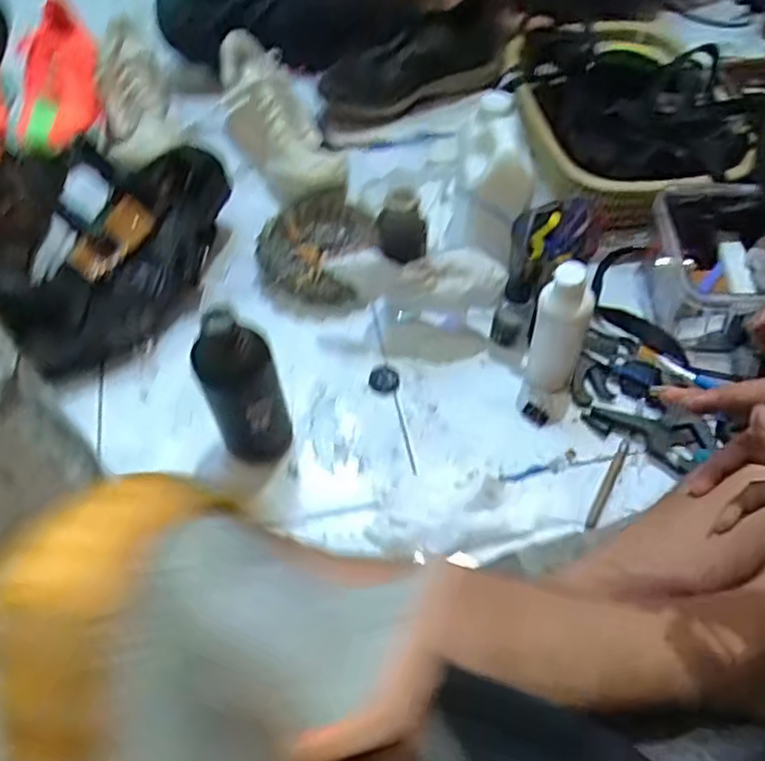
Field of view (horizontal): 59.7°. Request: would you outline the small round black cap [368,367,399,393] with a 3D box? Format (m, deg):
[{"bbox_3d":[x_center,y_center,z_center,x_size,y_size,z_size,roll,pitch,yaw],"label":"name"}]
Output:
[{"bbox_3d":[0.002,-0.001,0.704,0.029,0.009,0.026,18,58,12],"label":"small round black cap"}]

